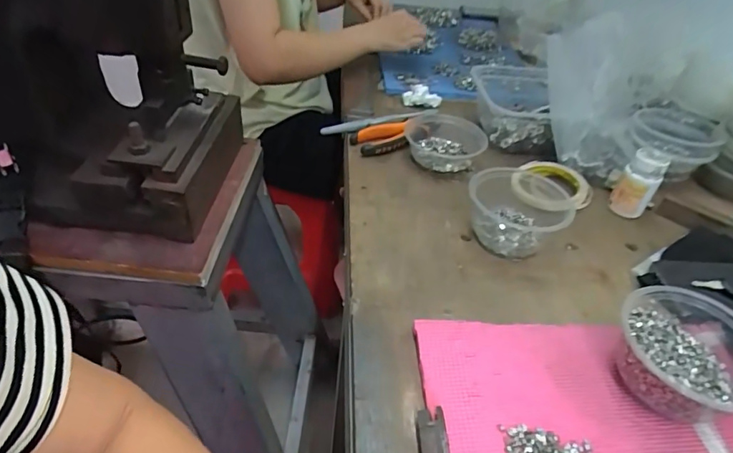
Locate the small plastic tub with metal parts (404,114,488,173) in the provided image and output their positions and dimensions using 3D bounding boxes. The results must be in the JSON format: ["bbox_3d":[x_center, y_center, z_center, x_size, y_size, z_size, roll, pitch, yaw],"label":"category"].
[{"bbox_3d":[0.111,-0.120,0.681,0.122,0.037,0.106,14,43,14],"label":"small plastic tub with metal parts"}]

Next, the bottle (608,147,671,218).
[{"bbox_3d":[0.352,-0.056,0.603,0.046,0.080,0.043,28,45,23],"label":"bottle"}]

